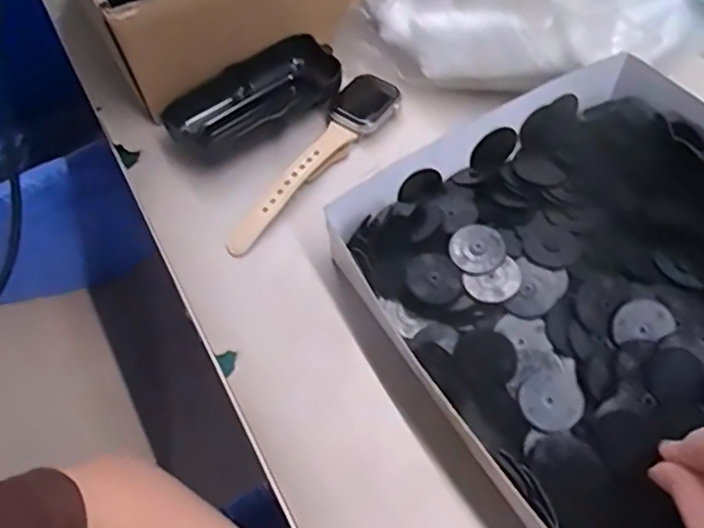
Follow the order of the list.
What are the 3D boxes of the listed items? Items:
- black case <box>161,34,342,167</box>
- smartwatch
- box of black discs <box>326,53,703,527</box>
[{"bbox_3d":[-0.060,-0.104,0.378,0.109,0.024,0.046,-33,63,-16],"label":"black case"},{"bbox_3d":[-0.026,-0.065,0.362,0.036,0.014,0.147,36,67,22],"label":"smartwatch"},{"bbox_3d":[0.129,0.008,0.297,0.216,0.031,0.210,-28,62,-13],"label":"box of black discs"}]

